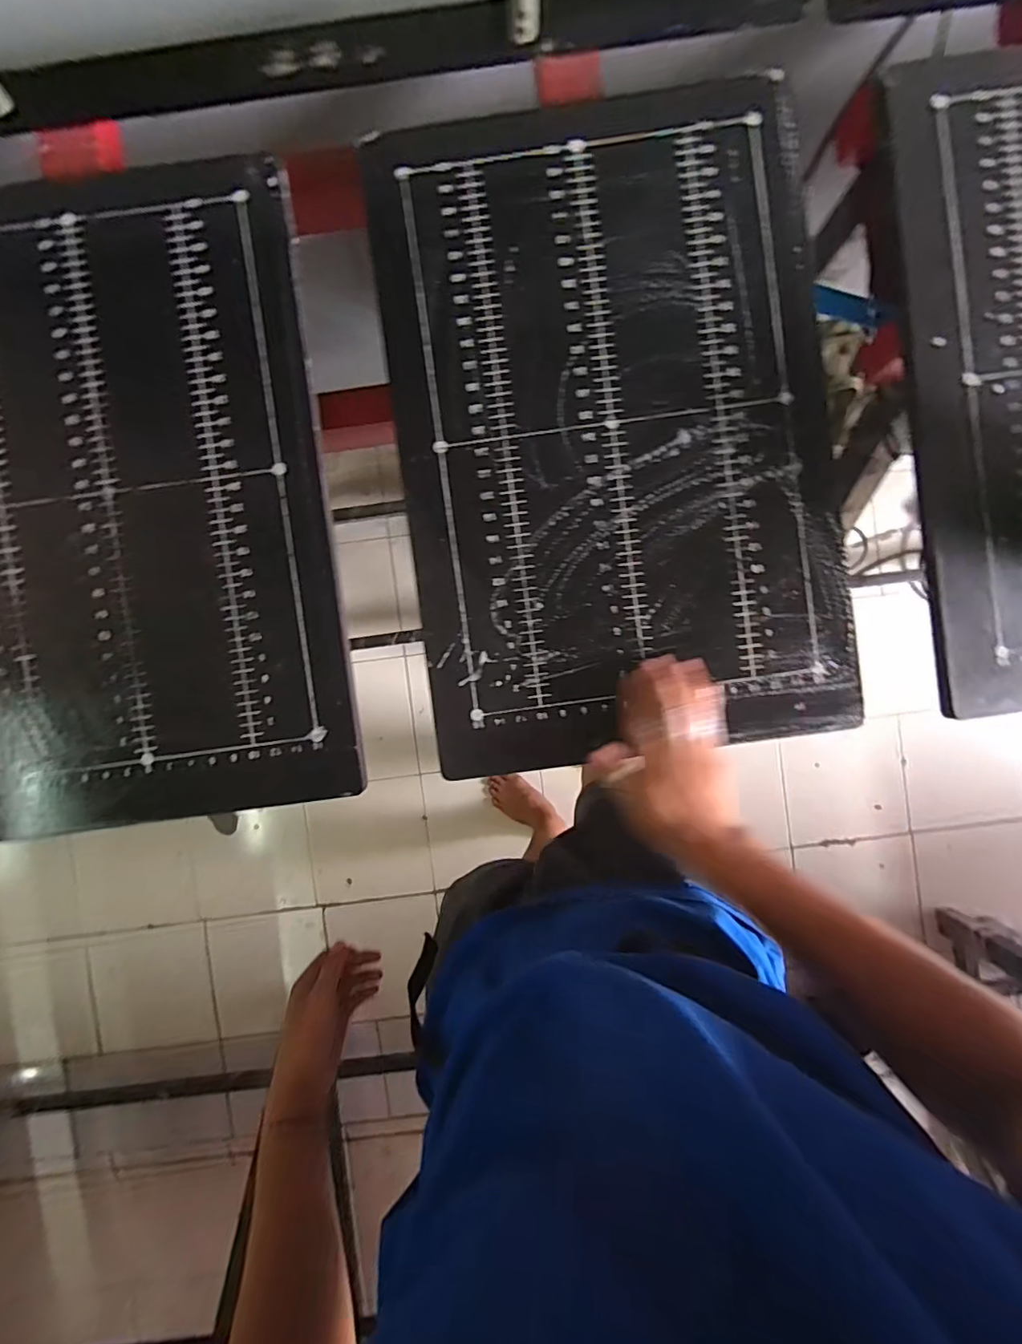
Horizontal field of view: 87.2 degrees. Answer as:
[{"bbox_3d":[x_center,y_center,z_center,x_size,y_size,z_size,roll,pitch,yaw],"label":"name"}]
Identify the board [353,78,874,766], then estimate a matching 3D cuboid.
[{"bbox_3d":[0.096,-0.219,0.492,0.391,0.009,0.584,-7,91,0],"label":"board"}]

